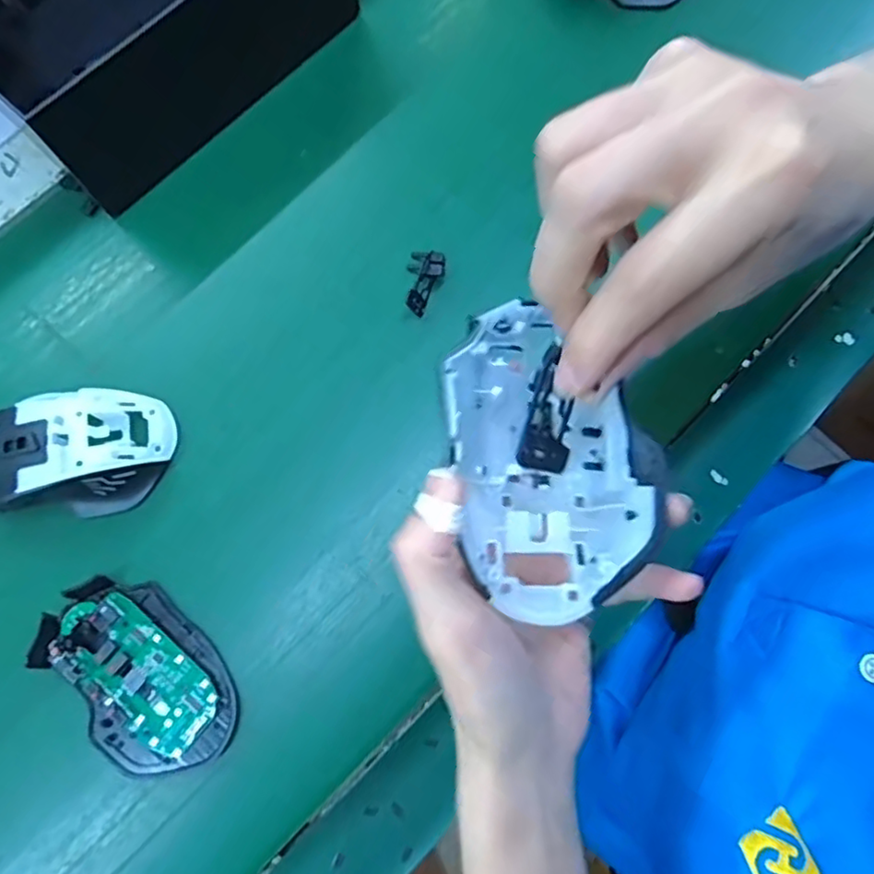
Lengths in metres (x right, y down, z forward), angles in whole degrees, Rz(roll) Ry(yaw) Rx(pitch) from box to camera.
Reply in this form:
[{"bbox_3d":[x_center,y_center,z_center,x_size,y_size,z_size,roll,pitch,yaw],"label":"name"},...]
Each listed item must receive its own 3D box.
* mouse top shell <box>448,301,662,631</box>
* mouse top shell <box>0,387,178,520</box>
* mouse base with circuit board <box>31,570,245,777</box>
[{"bbox_3d":[0.041,0.007,0.232,0.068,0.031,0.108,-13,77,-3],"label":"mouse top shell"},{"bbox_3d":[-0.208,0.007,0.351,0.108,0.033,0.068,-1,76,0],"label":"mouse top shell"},{"bbox_3d":[-0.161,0.128,0.334,0.114,0.017,0.075,41,80,9],"label":"mouse base with circuit board"}]

